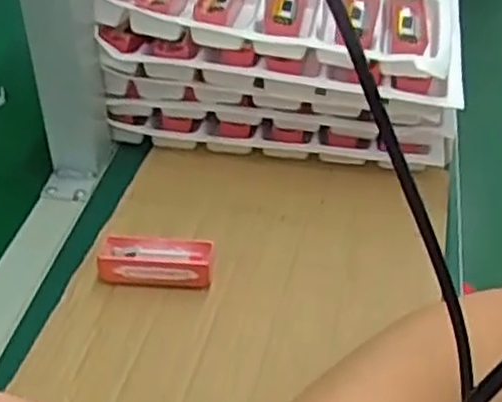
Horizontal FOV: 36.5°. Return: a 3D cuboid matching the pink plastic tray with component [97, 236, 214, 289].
[{"bbox_3d":[-0.066,0.045,0.539,0.076,0.029,0.030,4,39,3],"label":"pink plastic tray with component"}]

